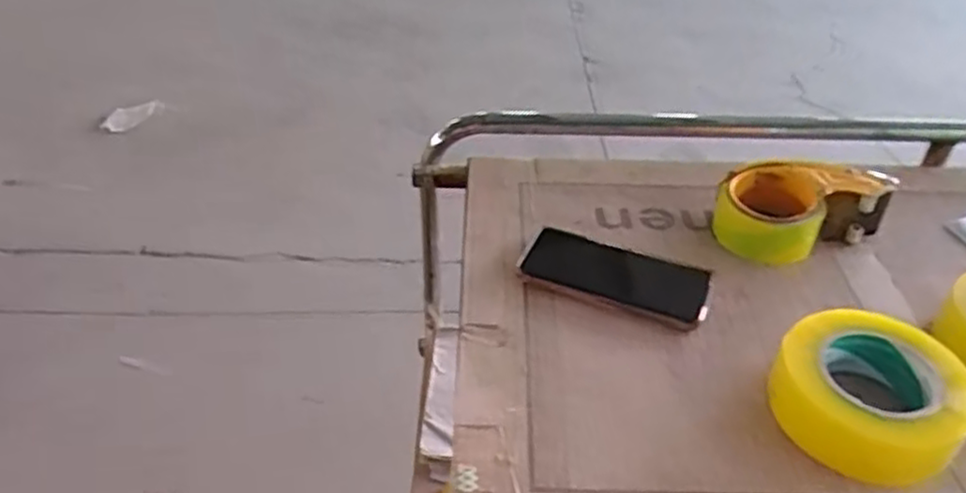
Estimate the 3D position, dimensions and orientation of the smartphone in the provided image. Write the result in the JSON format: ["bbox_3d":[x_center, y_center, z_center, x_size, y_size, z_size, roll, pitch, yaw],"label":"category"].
[{"bbox_3d":[0.117,0.023,0.658,0.163,0.014,0.088,15,42,15],"label":"smartphone"}]

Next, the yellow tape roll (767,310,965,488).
[{"bbox_3d":[0.276,0.105,0.528,0.129,0.057,0.123,1,40,-1],"label":"yellow tape roll"}]

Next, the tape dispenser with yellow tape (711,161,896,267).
[{"bbox_3d":[0.300,-0.040,0.707,0.150,0.061,0.087,-13,42,-16],"label":"tape dispenser with yellow tape"}]

